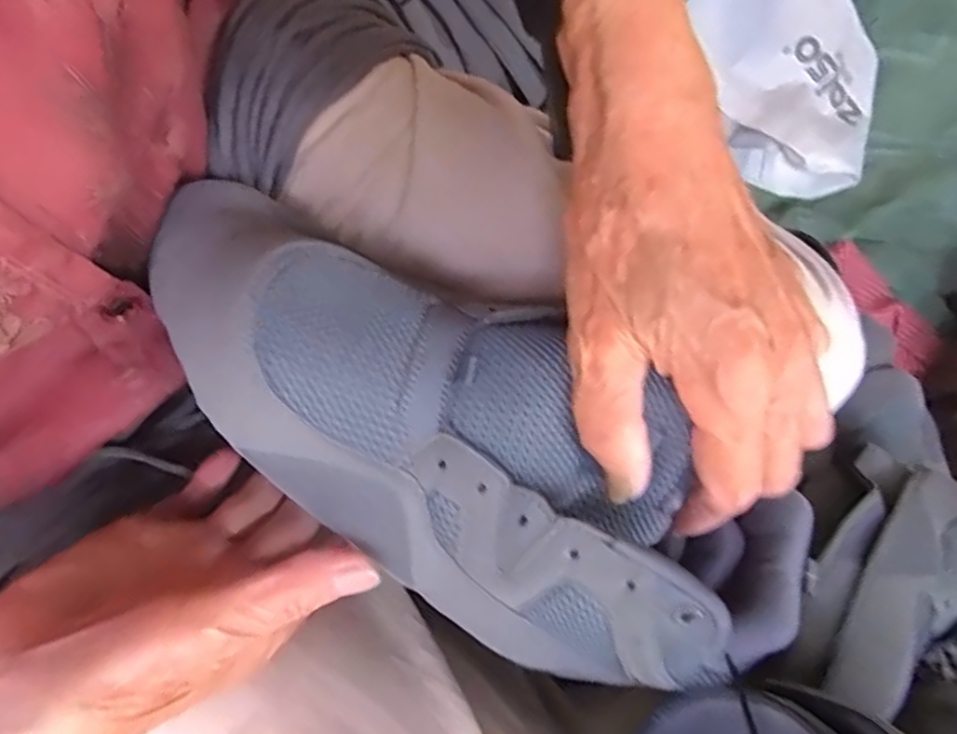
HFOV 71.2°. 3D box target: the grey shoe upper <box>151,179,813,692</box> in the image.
[{"bbox_3d":[-0.019,0.021,0.242,0.256,0.067,0.101,35,81,3],"label":"grey shoe upper"}]

